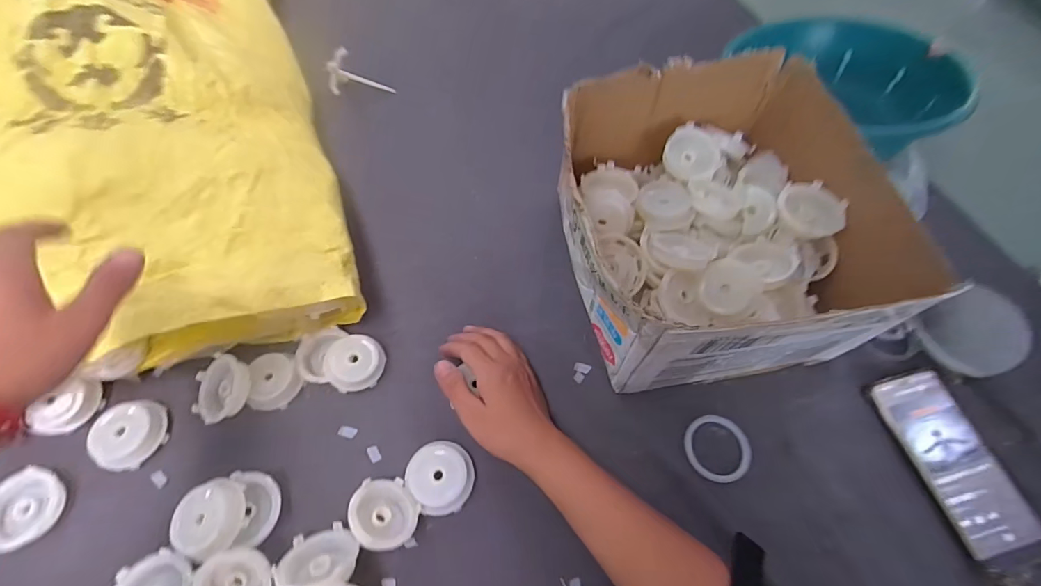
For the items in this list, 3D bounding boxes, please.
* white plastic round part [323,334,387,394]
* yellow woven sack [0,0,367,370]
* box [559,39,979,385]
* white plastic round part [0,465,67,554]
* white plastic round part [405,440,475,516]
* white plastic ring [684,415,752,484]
[{"bbox_3d":[-0.156,0.066,0.418,0.053,0.011,0.051,-5,87,-24],"label":"white plastic round part"},{"bbox_3d":[-0.520,-0.278,0.473,0.463,0.216,0.790,-20,61,-13],"label":"yellow woven sack"},{"bbox_3d":[0.174,-0.063,0.432,0.263,0.156,0.272,-5,61,-5],"label":"box"},{"bbox_3d":[-0.401,0.173,0.354,0.054,0.016,0.061,-7,62,-6],"label":"white plastic round part"},{"bbox_3d":[-0.068,0.158,0.384,0.054,0.016,0.058,1,61,-1],"label":"white plastic round part"},{"bbox_3d":[0.181,0.142,0.407,0.056,0.009,0.060,1,61,-1],"label":"white plastic ring"}]

